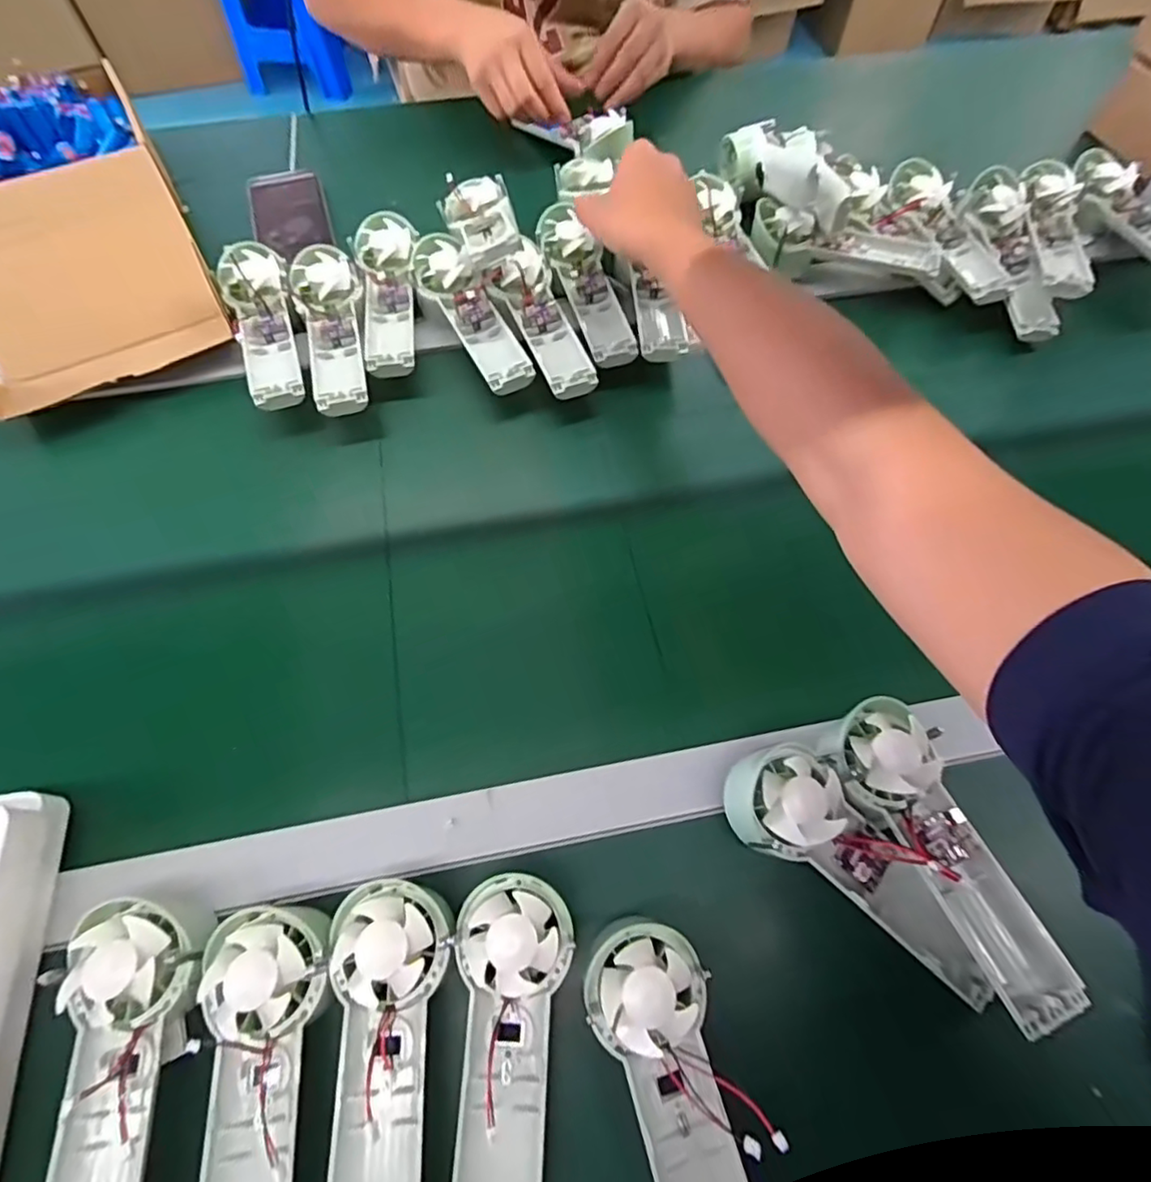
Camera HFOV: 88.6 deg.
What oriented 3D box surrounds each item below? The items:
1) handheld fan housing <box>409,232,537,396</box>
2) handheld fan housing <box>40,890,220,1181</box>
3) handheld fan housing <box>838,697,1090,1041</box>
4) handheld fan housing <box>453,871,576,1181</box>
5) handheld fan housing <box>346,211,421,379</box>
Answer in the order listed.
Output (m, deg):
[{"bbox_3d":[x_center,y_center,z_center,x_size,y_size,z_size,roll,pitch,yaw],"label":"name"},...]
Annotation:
[{"bbox_3d":[-0.091,-0.250,0.526,0.051,0.032,0.175,-29,69,-13],"label":"handheld fan housing"},{"bbox_3d":[-0.232,0.248,0.289,0.062,0.034,0.174,2,65,0],"label":"handheld fan housing"},{"bbox_3d":[0.211,0.148,0.336,0.049,0.026,0.174,-22,67,-10],"label":"handheld fan housing"},{"bbox_3d":[-0.031,0.240,0.297,0.061,0.032,0.171,-3,65,-2],"label":"handheld fan housing"},{"bbox_3d":[-0.171,-0.274,0.540,0.059,0.031,0.179,-10,66,-5],"label":"handheld fan housing"}]

